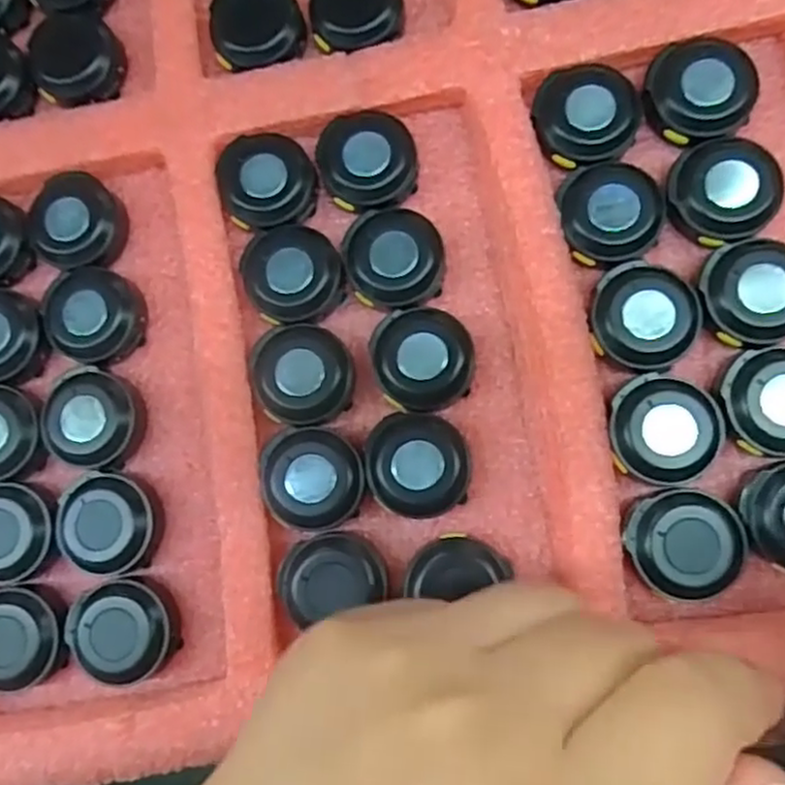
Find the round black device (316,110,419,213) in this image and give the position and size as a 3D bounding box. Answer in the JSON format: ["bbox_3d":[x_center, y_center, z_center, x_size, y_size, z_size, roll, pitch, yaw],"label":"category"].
[{"bbox_3d":[-0.007,-0.070,0.218,0.029,0.013,0.031,-1,83,7],"label":"round black device"}]

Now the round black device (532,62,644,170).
[{"bbox_3d":[0.057,-0.082,0.211,0.029,0.011,0.029,5,84,8],"label":"round black device"}]

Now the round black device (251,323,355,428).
[{"bbox_3d":[-0.027,-0.005,0.212,0.030,0.014,0.029,-1,83,7],"label":"round black device"}]

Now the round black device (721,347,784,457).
[{"bbox_3d":[0.105,0.003,0.196,0.028,0.012,0.029,-1,83,7],"label":"round black device"}]

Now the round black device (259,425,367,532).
[{"bbox_3d":[-0.023,0.025,0.208,0.030,0.013,0.028,-1,83,7],"label":"round black device"}]

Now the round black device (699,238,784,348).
[{"bbox_3d":[0.101,-0.027,0.200,0.029,0.012,0.028,-1,83,7],"label":"round black device"}]

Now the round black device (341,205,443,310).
[{"bbox_3d":[0.000,-0.040,0.214,0.029,0.012,0.029,-1,83,7],"label":"round black device"}]

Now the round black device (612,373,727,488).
[{"bbox_3d":[0.075,0.010,0.199,0.029,0.011,0.030,-1,83,7],"label":"round black device"}]

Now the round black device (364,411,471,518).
[{"bbox_3d":[0.007,0.021,0.205,0.028,0.012,0.029,-1,83,7],"label":"round black device"}]

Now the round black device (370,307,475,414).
[{"bbox_3d":[0.009,-0.010,0.209,0.029,0.012,0.030,-1,83,7],"label":"round black device"}]

